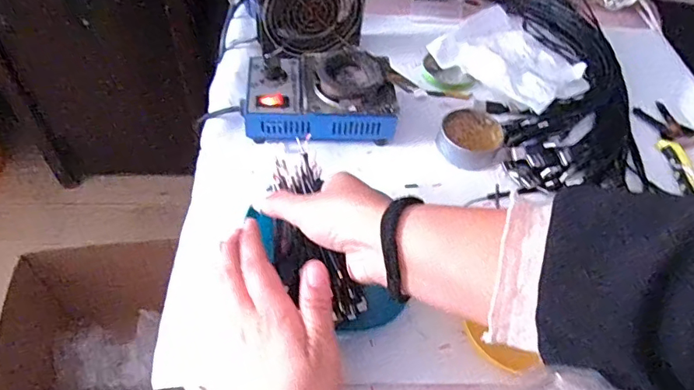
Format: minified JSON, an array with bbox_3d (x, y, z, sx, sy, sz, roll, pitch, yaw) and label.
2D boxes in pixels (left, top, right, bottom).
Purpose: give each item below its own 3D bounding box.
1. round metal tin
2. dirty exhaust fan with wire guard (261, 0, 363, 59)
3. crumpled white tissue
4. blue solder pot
[{"bbox_3d":[0.131,-0.057,0.526,0.069,0.024,0.064,3,53,-4],"label":"round metal tin"},{"bbox_3d":[-0.037,-0.206,0.562,0.111,0.100,0.026,-10,40,-14],"label":"dirty exhaust fan with wire guard"},{"bbox_3d":[0.209,-0.168,0.605,0.163,0.033,0.153,-35,64,-27],"label":"crumpled white tissue"},{"bbox_3d":[-0.028,-0.104,0.523,0.149,0.058,0.098,-1,53,-6],"label":"blue solder pot"}]

